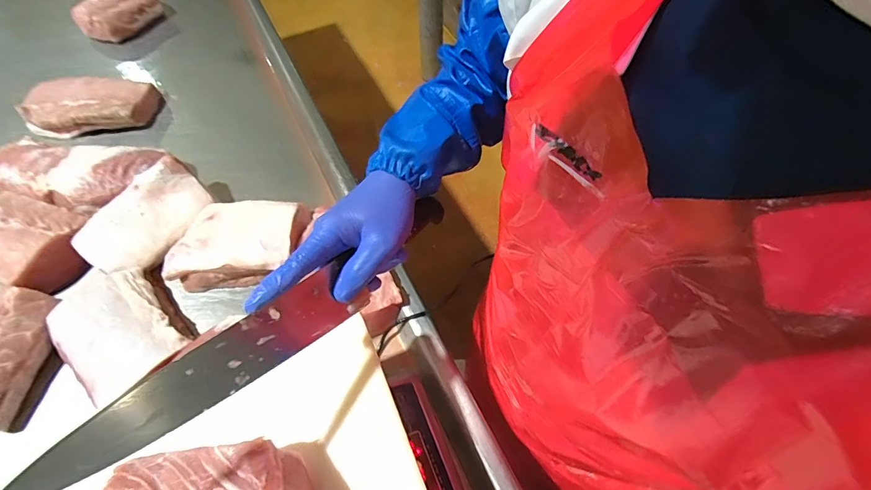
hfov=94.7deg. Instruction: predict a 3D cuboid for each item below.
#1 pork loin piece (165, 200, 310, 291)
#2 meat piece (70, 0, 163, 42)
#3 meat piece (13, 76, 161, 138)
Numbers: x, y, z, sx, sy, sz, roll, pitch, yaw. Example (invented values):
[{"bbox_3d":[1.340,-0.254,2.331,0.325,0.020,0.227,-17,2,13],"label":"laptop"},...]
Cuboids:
[{"bbox_3d":[-0.289,0.000,0.611,0.185,0.066,0.118,-5,59,-2],"label":"pork loin piece"},{"bbox_3d":[-0.725,-0.543,0.919,0.107,0.057,0.160,17,61,11],"label":"meat piece"},{"bbox_3d":[-0.659,-0.267,0.765,0.226,0.057,0.105,-17,60,-9],"label":"meat piece"}]

